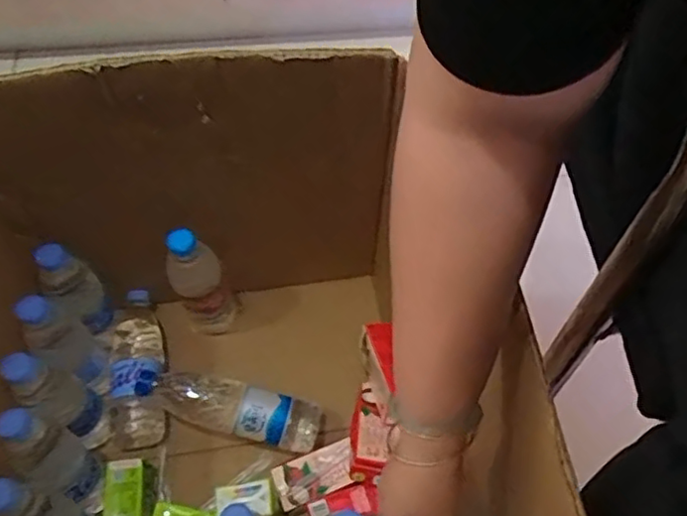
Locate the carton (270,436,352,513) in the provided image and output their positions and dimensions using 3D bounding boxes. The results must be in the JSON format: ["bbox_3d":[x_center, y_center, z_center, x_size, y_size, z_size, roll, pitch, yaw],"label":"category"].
[{"bbox_3d":[-0.034,0.263,0.778,0.101,0.031,0.061,-20,63,-11],"label":"carton"}]

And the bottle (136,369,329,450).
[{"bbox_3d":[-0.142,0.187,0.791,0.235,0.077,0.067,15,62,-6],"label":"bottle"}]

